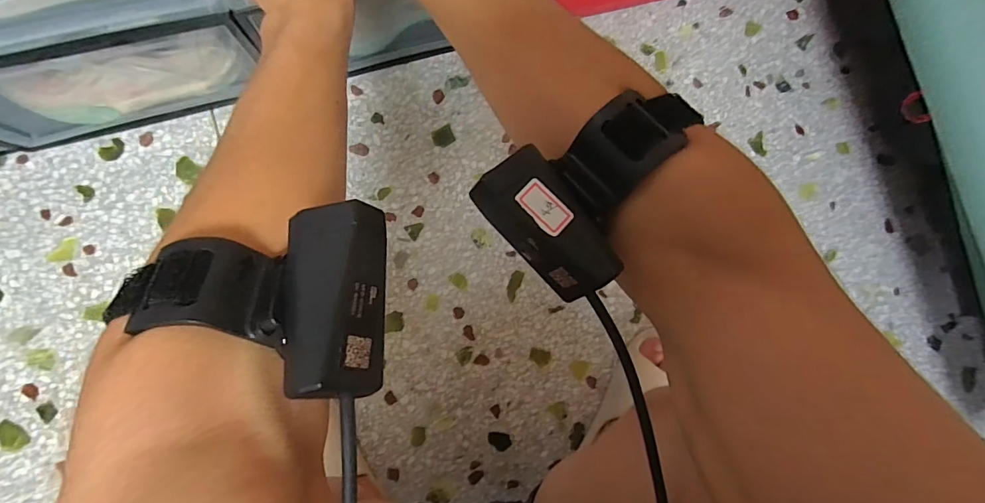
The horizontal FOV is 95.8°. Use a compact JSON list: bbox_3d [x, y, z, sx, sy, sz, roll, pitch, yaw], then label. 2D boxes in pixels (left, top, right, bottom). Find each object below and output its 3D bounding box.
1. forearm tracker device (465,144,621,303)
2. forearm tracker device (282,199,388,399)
[{"bbox_3d":[0.024,-0.010,0.196,0.032,0.019,0.068,-39,91,-9],"label":"forearm tracker device"},{"bbox_3d":[-0.059,0.017,0.167,0.031,0.025,0.070,15,69,-48],"label":"forearm tracker device"}]

